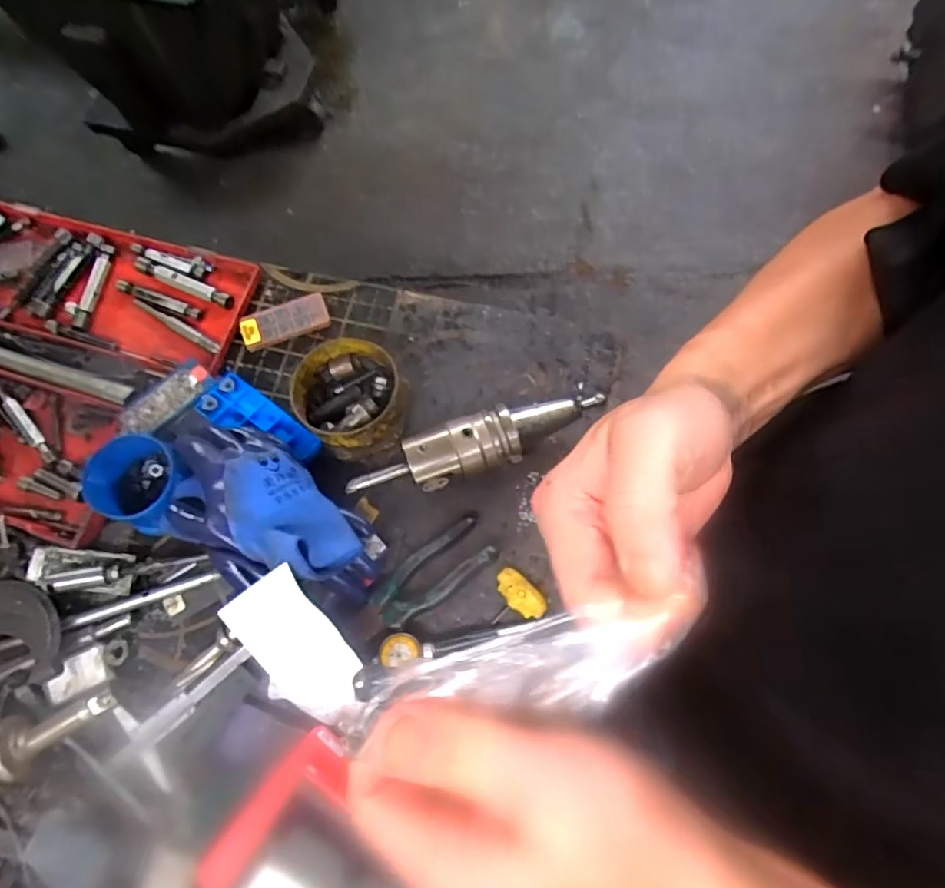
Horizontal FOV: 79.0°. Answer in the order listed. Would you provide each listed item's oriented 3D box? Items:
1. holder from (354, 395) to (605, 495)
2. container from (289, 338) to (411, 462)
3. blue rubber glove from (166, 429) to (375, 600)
[{"bbox_3d":[0.007,0.002,0.592,0.264,0.054,0.055,-19,73,-4],"label":"holder"},{"bbox_3d":[-0.132,-0.047,0.607,0.126,0.055,0.114,11,74,5],"label":"container"},{"bbox_3d":[-0.199,0.070,0.551,0.226,0.088,0.124,34,77,11],"label":"blue rubber glove"}]

